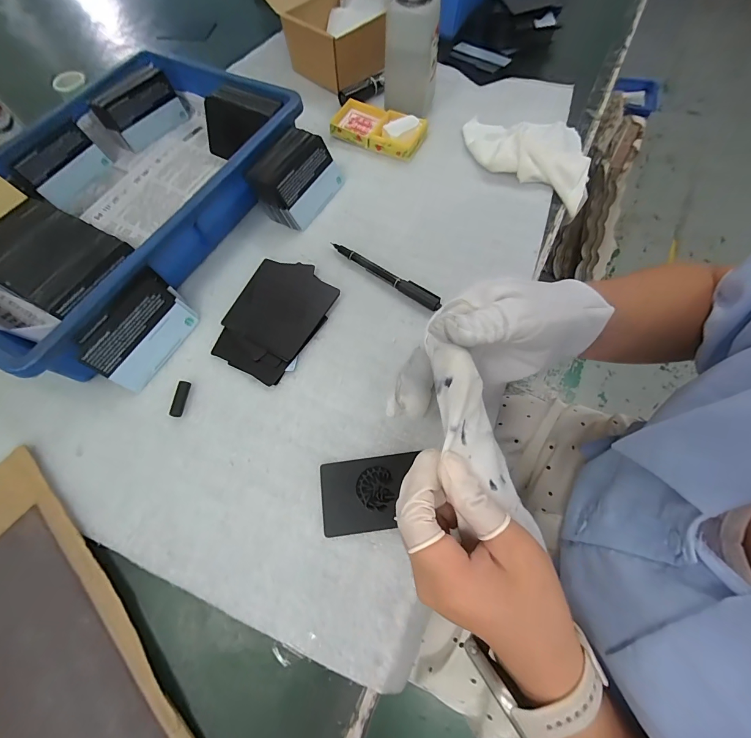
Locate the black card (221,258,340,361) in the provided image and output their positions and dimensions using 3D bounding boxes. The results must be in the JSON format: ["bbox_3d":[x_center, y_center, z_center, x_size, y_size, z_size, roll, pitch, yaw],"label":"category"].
[{"bbox_3d":[-0.092,-0.061,0.332,0.083,0.005,0.087,29,70,9],"label":"black card"}]

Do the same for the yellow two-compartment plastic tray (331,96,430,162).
[{"bbox_3d":[0.001,-0.294,0.423,0.117,0.024,0.057,23,68,13],"label":"yellow two-compartment plastic tray"}]

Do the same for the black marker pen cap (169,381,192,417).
[{"bbox_3d":[-0.169,0.025,0.301,0.007,0.011,0.032,8,66,6],"label":"black marker pen cap"}]

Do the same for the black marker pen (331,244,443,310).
[{"bbox_3d":[0.009,-0.095,0.347,0.127,0.010,0.015,33,71,16],"label":"black marker pen"}]

